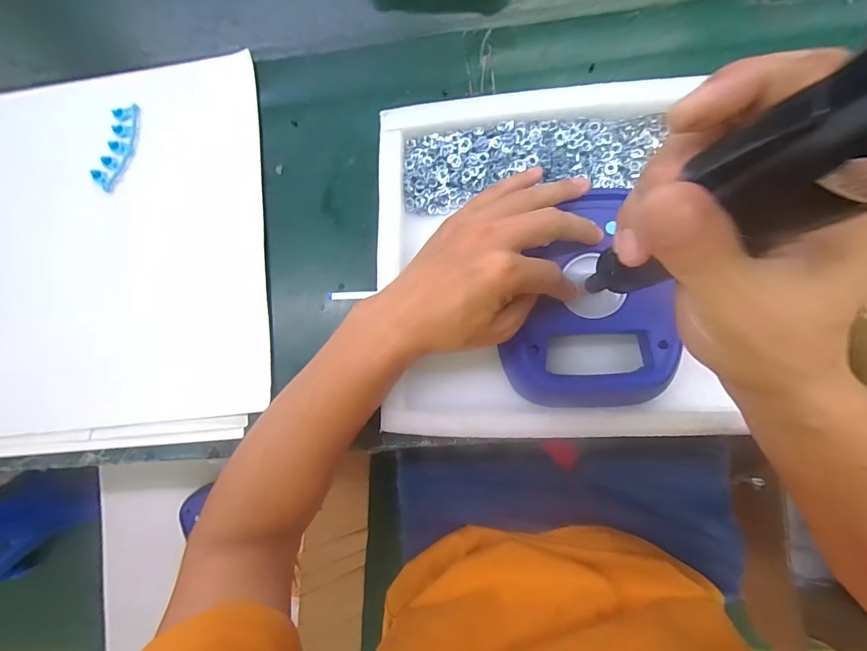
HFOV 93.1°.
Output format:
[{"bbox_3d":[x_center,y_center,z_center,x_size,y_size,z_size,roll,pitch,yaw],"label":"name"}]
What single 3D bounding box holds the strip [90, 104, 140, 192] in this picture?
[{"bbox_3d":[-0.337,-0.191,0.441,0.025,0.016,0.095,16,86,7],"label":"strip"}]

